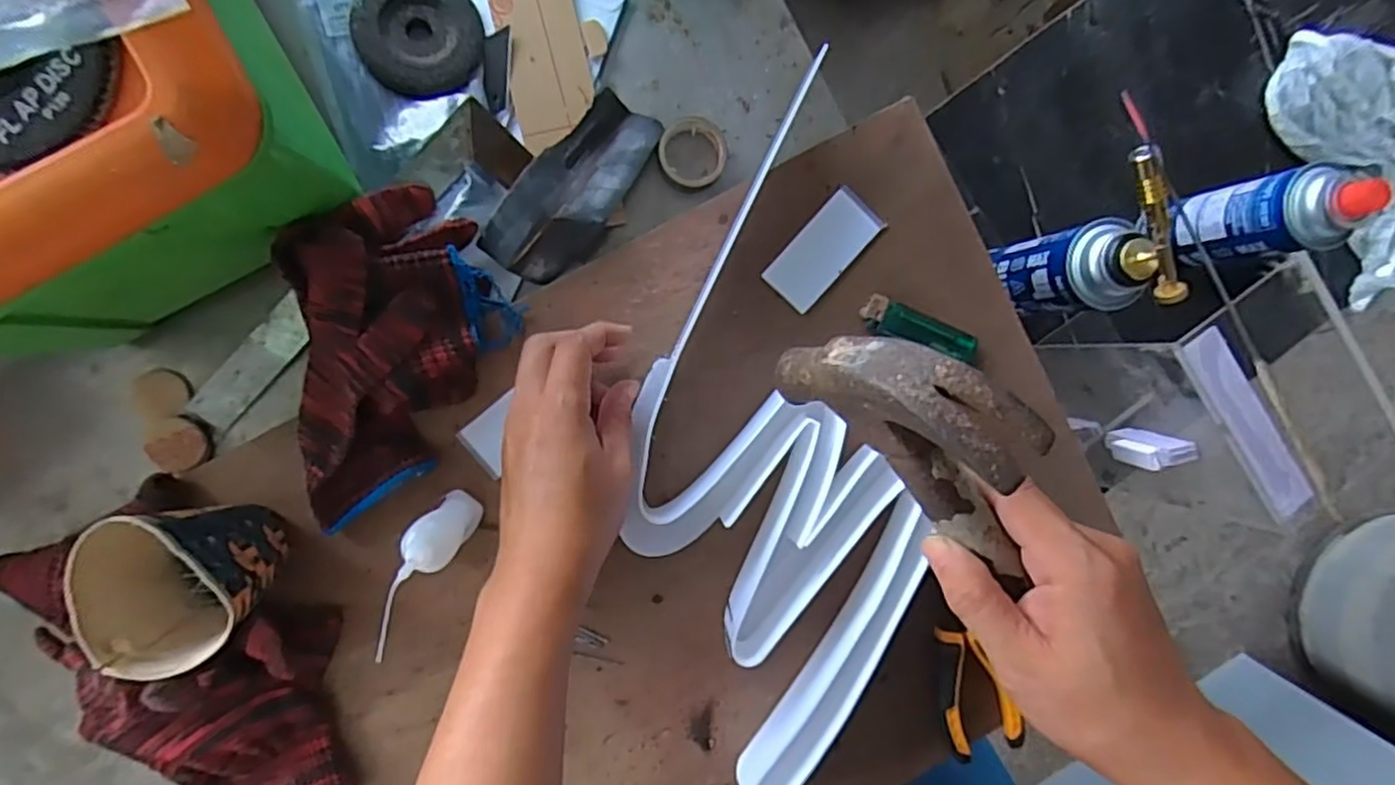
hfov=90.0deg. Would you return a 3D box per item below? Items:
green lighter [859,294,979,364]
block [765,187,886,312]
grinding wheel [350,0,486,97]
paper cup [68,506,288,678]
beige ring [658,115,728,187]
[{"bbox_3d":[0.150,-0.042,0.466,0.083,0.008,0.024,18,93,-8],"label":"green lighter"},{"bbox_3d":[0.084,-0.095,0.460,0.040,0.004,0.081,44,89,-9],"label":"block"},{"bbox_3d":[-0.173,-0.225,0.433,0.074,0.012,0.077,-1,95,-7],"label":"grinding wheel"},{"bbox_3d":[-0.280,0.097,0.395,0.066,0.111,0.080,-30,98,-3],"label":"paper cup"},{"bbox_3d":[-0.003,-0.156,0.456,0.045,0.019,0.043,-1,95,-7],"label":"beige ring"}]

